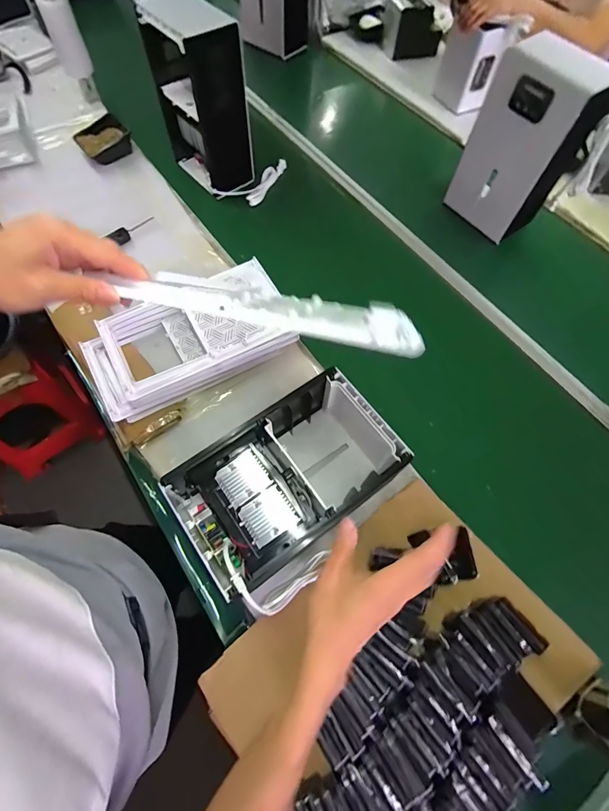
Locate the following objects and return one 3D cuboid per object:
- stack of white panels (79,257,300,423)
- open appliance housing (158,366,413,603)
[{"bbox_3d":[-0.245,-0.123,0.770,0.376,0.100,0.202,-26,68,-12],"label":"stack of white panels"},{"bbox_3d":[-0.020,0.120,0.641,0.366,0.130,0.205,-33,70,-15],"label":"open appliance housing"}]

